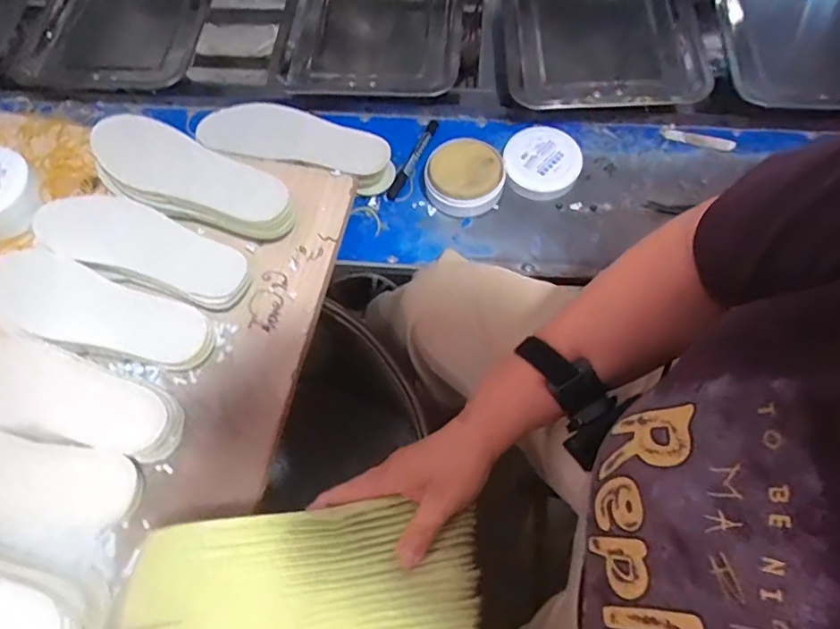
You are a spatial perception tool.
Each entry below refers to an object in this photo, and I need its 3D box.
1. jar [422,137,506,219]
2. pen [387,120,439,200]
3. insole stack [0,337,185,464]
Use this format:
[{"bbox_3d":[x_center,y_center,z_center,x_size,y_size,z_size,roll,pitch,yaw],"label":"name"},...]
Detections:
[{"bbox_3d":[0.059,-0.184,0.700,0.103,0.051,0.098,20,67,12],"label":"jar"},{"bbox_3d":[-0.009,-0.217,0.735,0.017,0.013,0.144,21,67,12],"label":"pen"},{"bbox_3d":[-0.357,0.081,0.520,0.242,0.026,0.078,17,63,-2],"label":"insole stack"}]

